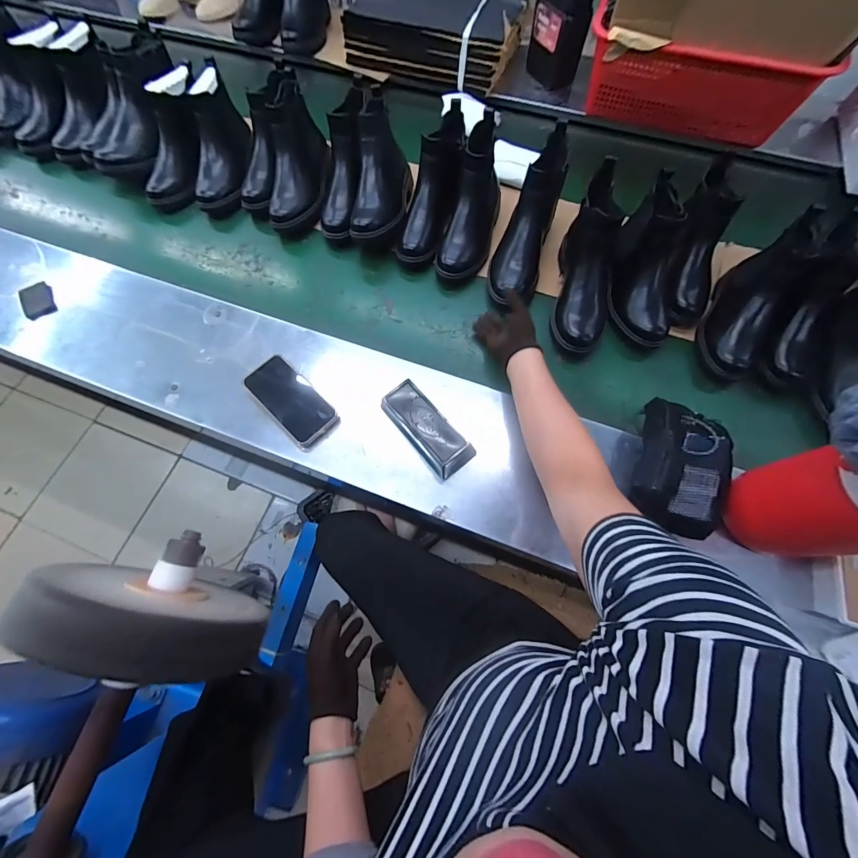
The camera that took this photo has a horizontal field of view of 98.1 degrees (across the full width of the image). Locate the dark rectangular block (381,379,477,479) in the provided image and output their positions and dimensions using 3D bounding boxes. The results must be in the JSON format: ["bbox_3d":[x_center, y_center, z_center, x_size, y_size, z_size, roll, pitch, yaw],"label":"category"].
[{"bbox_3d":[-0.004,0.000,0.571,0.067,0.051,0.155,-37,72,-13],"label":"dark rectangular block"}]

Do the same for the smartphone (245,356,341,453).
[{"bbox_3d":[-0.222,-0.045,0.602,0.079,0.016,0.161,-44,78,-3],"label":"smartphone"}]

